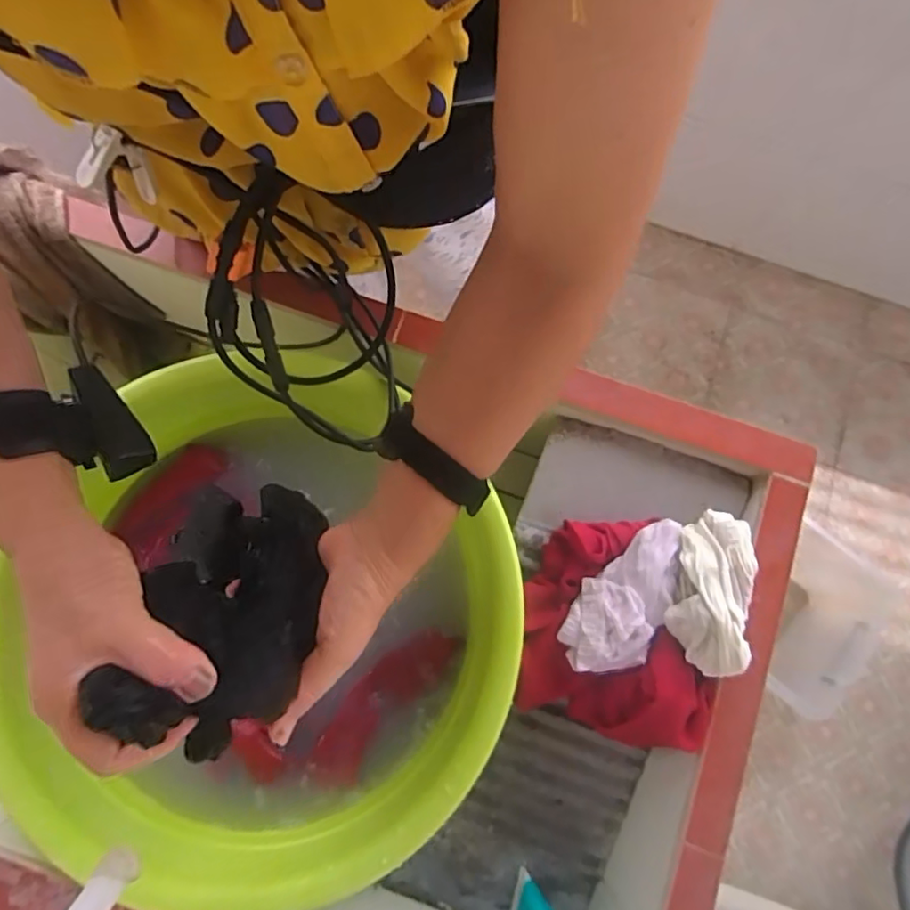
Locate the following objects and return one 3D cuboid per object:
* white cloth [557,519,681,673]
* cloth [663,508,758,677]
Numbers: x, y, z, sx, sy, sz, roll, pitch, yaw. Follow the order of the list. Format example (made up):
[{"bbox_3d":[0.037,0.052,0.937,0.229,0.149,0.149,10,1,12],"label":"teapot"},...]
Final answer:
[{"bbox_3d":[0.138,0.114,0.478,0.065,0.030,0.134,27,77,4],"label":"white cloth"},{"bbox_3d":[0.203,0.104,0.456,0.058,0.033,0.122,15,77,2],"label":"cloth"}]

